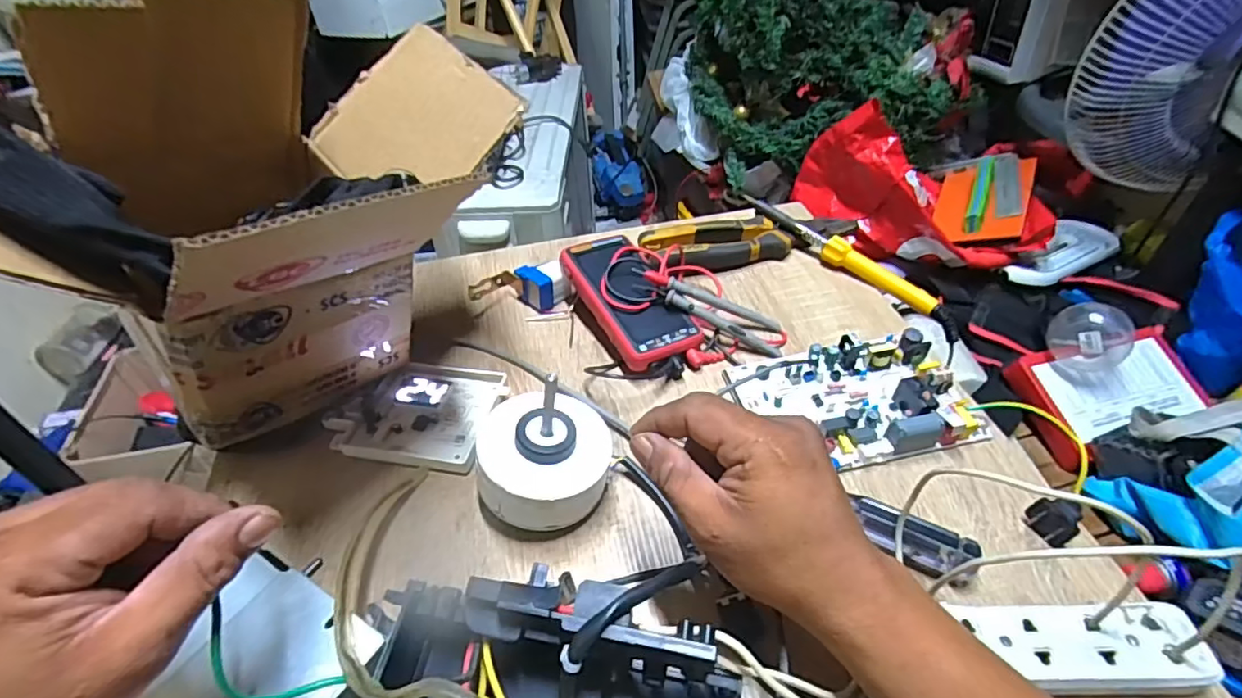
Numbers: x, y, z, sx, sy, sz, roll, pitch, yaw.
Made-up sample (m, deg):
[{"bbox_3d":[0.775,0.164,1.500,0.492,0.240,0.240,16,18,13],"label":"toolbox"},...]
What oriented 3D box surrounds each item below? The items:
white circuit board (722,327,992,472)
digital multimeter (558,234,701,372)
[{"bbox_3d":[0.184,0.034,0.464,0.169,0.031,0.114,-8,44,-6],"label":"white circuit board"},{"bbox_3d":[0.008,-0.048,0.533,0.079,0.036,0.142,-20,47,-17],"label":"digital multimeter"}]

